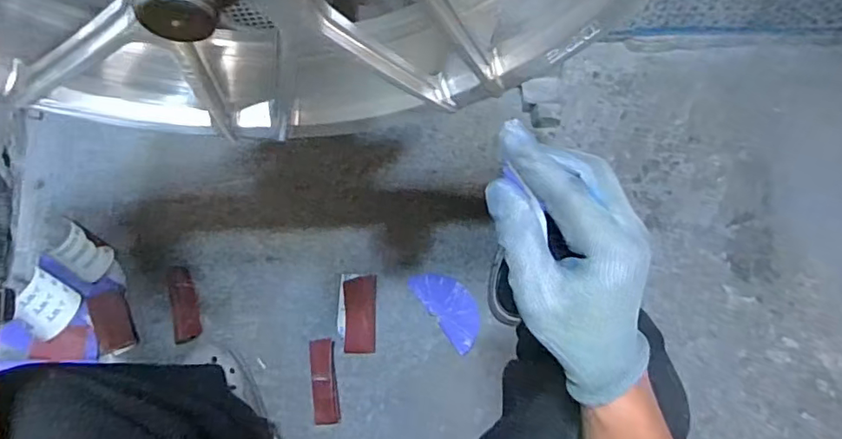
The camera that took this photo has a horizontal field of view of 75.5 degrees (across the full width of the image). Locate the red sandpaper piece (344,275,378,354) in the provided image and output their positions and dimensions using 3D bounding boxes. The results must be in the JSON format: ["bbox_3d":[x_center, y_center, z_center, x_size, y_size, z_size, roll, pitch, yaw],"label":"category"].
[{"bbox_3d":[-0.096,0.151,0.867,0.051,0.005,0.119,2,78,-16],"label":"red sandpaper piece"}]

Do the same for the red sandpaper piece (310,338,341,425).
[{"bbox_3d":[-0.148,0.250,0.837,0.039,0.010,0.126,-5,75,-4],"label":"red sandpaper piece"}]

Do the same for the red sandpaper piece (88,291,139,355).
[{"bbox_3d":[-0.481,0.162,0.850,0.056,0.011,0.094,-20,76,-8],"label":"red sandpaper piece"}]

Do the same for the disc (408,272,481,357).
[{"bbox_3d":[0.048,0.139,0.880,0.069,0.006,0.143,-36,79,-11],"label":"disc"}]

